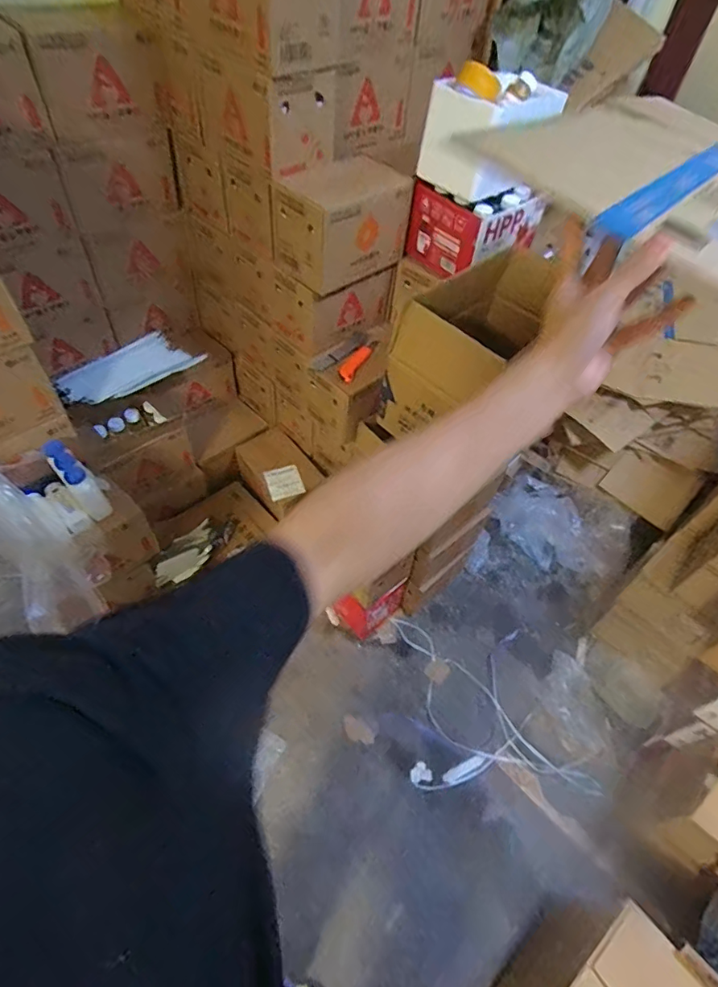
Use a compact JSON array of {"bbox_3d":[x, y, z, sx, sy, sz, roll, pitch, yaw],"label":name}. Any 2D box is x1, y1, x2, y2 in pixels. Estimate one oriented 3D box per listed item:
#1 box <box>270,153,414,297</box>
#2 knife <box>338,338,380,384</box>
[{"bbox_3d":[-0.046,-0.633,1.145,0.277,0.213,0.205,-34,63,-25],"label":"box"},{"bbox_3d":[0.004,-0.349,1.283,0.038,0.026,0.172,27,56,14],"label":"knife"}]

